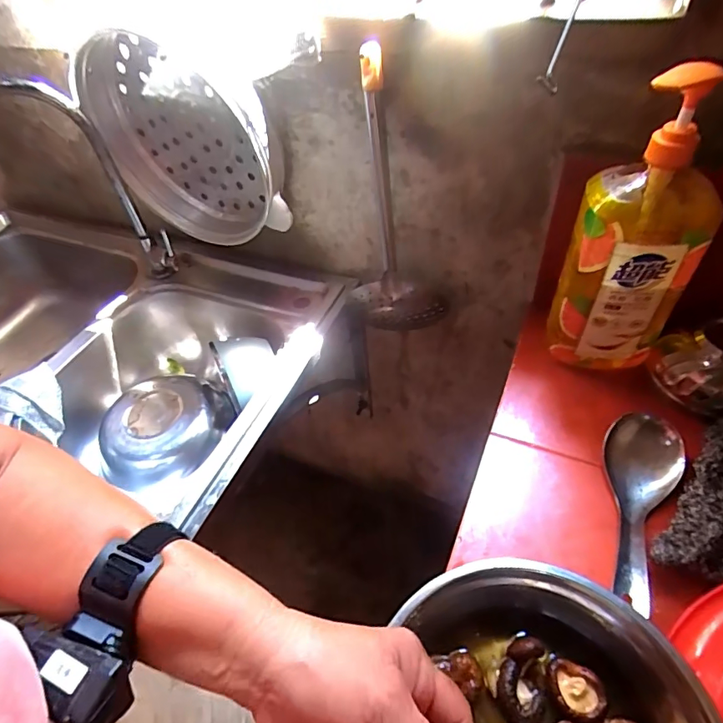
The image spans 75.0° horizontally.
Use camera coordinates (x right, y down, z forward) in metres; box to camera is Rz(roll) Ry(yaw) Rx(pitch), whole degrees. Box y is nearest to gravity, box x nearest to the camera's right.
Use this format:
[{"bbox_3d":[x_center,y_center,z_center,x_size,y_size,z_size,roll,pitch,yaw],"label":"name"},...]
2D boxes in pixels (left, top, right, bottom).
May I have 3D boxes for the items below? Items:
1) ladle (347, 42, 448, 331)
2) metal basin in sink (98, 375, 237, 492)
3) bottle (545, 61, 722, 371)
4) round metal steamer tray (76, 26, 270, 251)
[{"bbox_3d":[0.050,-0.179,0.596,0.132,0.349,0.087,6,50,11],"label":"ladle"},{"bbox_3d":[-0.294,0.098,0.713,0.187,0.055,0.175,-3,49,3],"label":"metal basin in sink"},{"bbox_3d":[0.256,-0.101,0.447,0.107,0.297,0.062,15,53,18],"label":"bottle"},{"bbox_3d":[-0.239,-0.284,0.651,0.282,0.238,0.072,12,51,16],"label":"round metal steamer tray"}]

